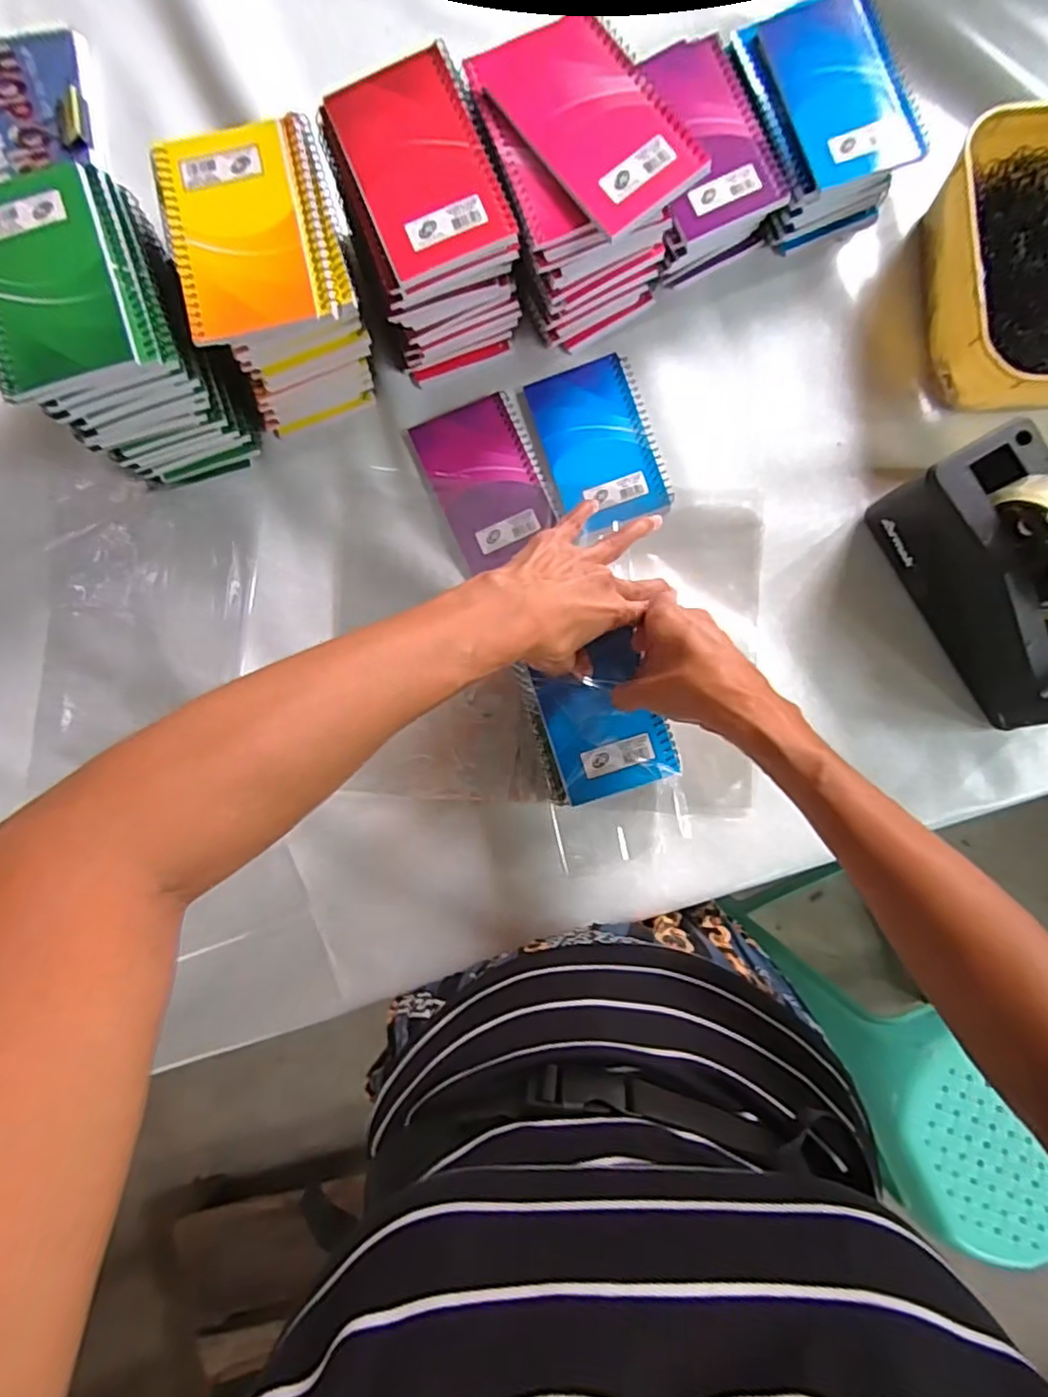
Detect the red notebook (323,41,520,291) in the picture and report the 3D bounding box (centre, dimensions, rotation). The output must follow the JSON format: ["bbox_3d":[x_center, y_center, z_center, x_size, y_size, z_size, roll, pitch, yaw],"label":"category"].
[{"bbox_3d":[-0.066,-0.336,0.396,0.083,0.010,0.130,-22,88,0],"label":"red notebook"}]

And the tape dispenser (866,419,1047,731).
[{"bbox_3d":[0.347,-0.084,0.438,0.077,0.118,0.195,-32,88,0],"label":"tape dispenser"}]

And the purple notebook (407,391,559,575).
[{"bbox_3d":[-0.028,-0.174,0.501,0.084,0.006,0.125,-24,88,0],"label":"purple notebook"}]

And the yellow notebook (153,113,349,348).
[{"bbox_3d":[-0.174,-0.296,0.399,0.097,0.017,0.133,-12,88,1],"label":"yellow notebook"}]

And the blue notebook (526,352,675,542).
[{"bbox_3d":[0.061,-0.203,0.502,0.088,0.009,0.136,-18,88,0],"label":"blue notebook"}]

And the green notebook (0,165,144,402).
[{"bbox_3d":[-0.293,-0.256,0.382,0.084,0.011,0.130,-17,88,0],"label":"green notebook"}]

